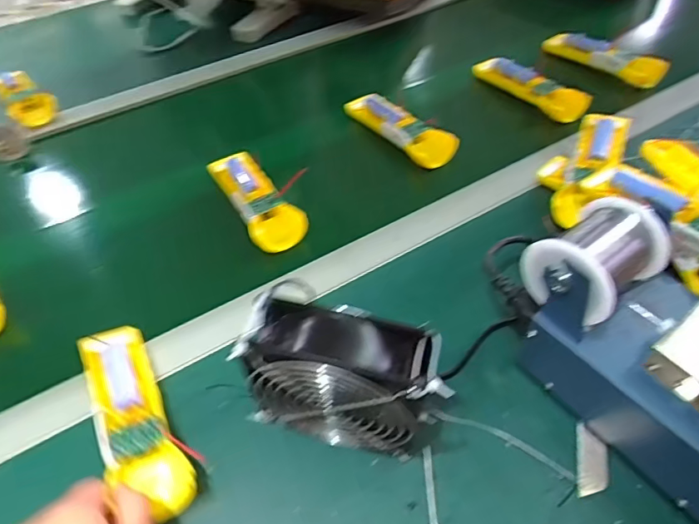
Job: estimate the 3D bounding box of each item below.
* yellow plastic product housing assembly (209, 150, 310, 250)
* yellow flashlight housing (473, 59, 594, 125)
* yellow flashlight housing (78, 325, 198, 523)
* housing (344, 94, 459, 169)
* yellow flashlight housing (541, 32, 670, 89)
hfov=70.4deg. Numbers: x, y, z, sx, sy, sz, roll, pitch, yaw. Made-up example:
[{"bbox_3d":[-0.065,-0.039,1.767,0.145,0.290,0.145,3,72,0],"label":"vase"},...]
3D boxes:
[{"bbox_3d":[-0.104,-0.074,0.549,0.055,0.023,0.155,-25,53,-17],"label":"yellow plastic product housing assembly"},{"bbox_3d":[0.239,-0.237,0.663,0.163,0.030,0.043,34,59,27],"label":"yellow flashlight housing"},{"bbox_3d":[-0.165,0.114,0.376,0.047,0.027,0.163,-28,55,-18],"label":"yellow flashlight housing"},{"bbox_3d":[0.058,-0.174,0.624,0.051,0.027,0.174,-30,55,-21],"label":"housing"},{"bbox_3d":[0.360,-0.297,0.709,0.038,0.044,0.186,-26,54,-17],"label":"yellow flashlight housing"}]

